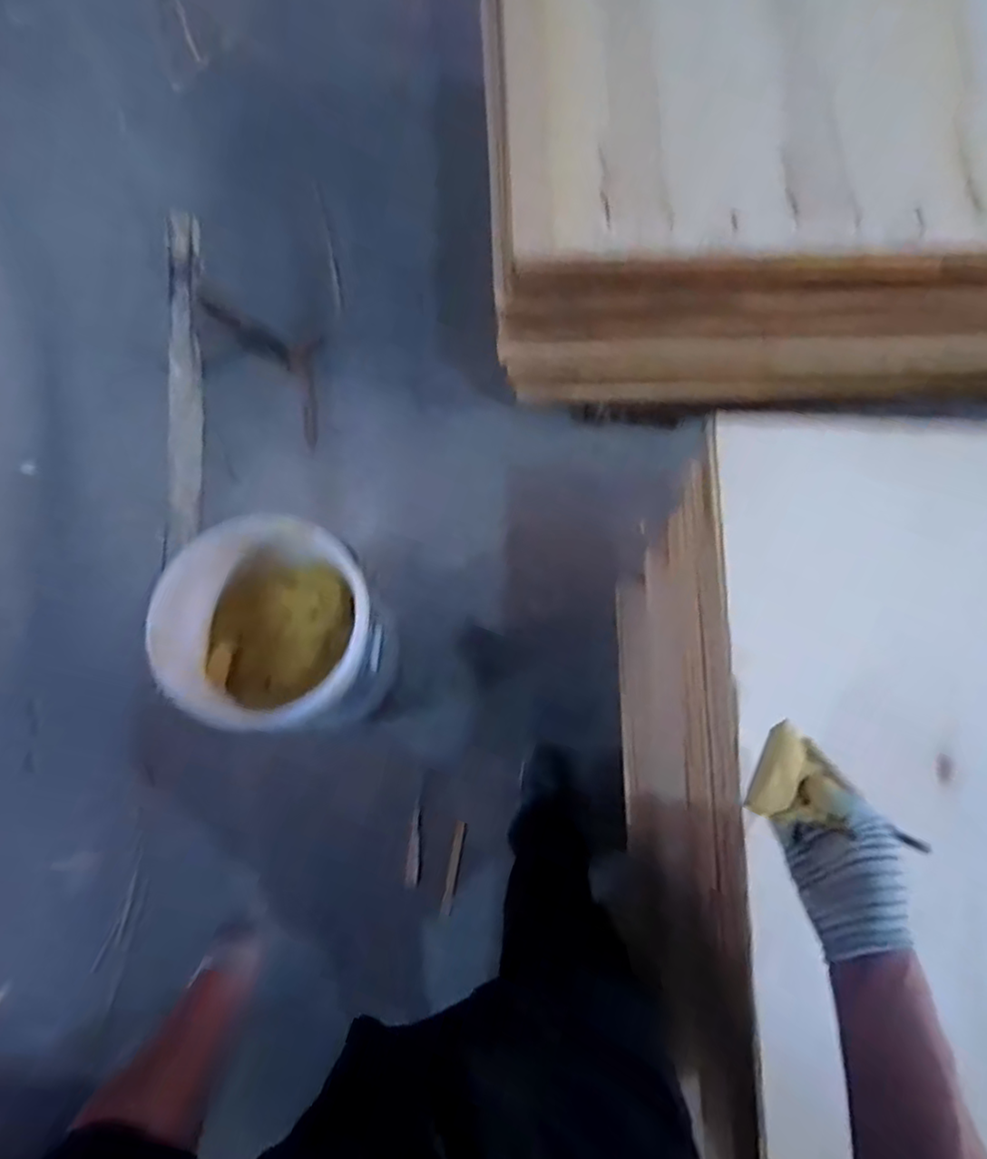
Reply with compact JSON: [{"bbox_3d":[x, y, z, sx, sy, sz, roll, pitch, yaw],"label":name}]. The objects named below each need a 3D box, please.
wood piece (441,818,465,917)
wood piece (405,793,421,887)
[{"bbox_3d":[-0.092,0.679,1.529,0.025,0.015,0.204,10,74,2],"label":"wood piece"},{"bbox_3d":[-0.191,0.635,1.567,0.031,0.008,0.195,3,74,0],"label":"wood piece"}]

